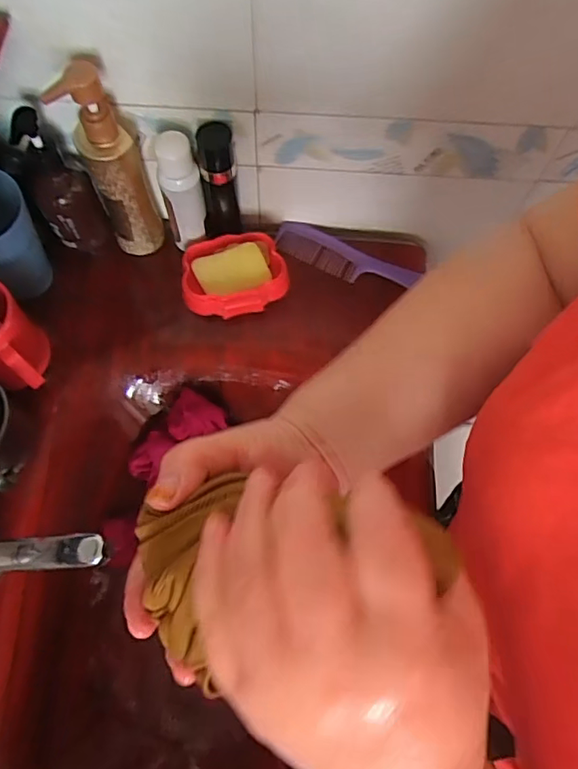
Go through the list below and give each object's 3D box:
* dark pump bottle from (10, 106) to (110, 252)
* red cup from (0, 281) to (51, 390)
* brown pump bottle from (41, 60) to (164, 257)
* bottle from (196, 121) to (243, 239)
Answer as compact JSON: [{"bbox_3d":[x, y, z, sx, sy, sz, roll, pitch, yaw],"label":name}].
[{"bbox_3d":[-0.237,-0.202,0.561,0.062,0.164,0.047,-33,74,-12],"label":"dark pump bottle"},{"bbox_3d":[-0.292,-0.045,0.537,0.075,0.089,0.080,-6,70,-4],"label":"red cup"},{"bbox_3d":[-0.177,-0.220,0.550,0.059,0.219,0.056,-17,71,-7],"label":"brown pump bottle"},{"bbox_3d":[-0.077,-0.212,0.598,0.042,0.164,0.045,-7,70,-4],"label":"bottle"}]

